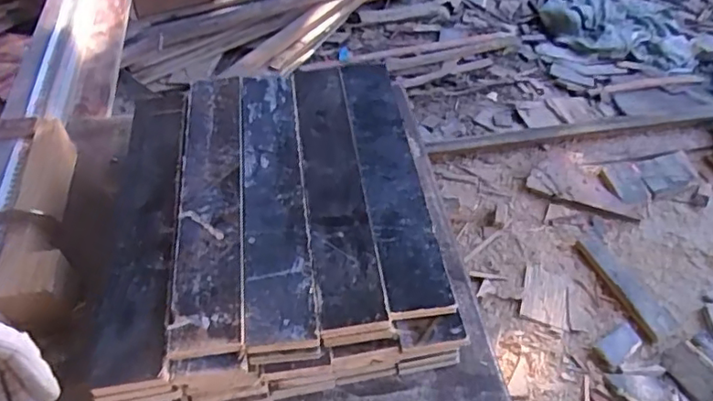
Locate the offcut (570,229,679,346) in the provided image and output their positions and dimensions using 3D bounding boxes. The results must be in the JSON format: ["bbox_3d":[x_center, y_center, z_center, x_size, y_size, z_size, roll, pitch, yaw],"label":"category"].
[{"bbox_3d":[0.343,0.106,0.751,0.049,0.017,0.160,-18,53,-13],"label":"offcut"}]

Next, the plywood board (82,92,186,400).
[{"bbox_3d":[-0.221,0.021,0.599,0.074,0.023,0.358,-6,51,-4],"label":"plywood board"}]

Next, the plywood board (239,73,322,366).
[{"bbox_3d":[-0.088,-0.007,0.620,0.068,0.017,0.365,-5,47,-7],"label":"plywood board"}]

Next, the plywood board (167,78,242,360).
[{"bbox_3d":[-0.152,-0.007,0.609,0.061,0.011,0.356,-6,51,-4],"label":"plywood board"}]

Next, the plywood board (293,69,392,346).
[{"bbox_3d":[-0.027,-0.023,0.634,0.061,0.016,0.366,-5,47,-7],"label":"plywood board"}]

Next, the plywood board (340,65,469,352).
[{"bbox_3d":[0.036,-0.024,0.649,0.066,0.023,0.393,-6,47,-8],"label":"plywood board"}]

